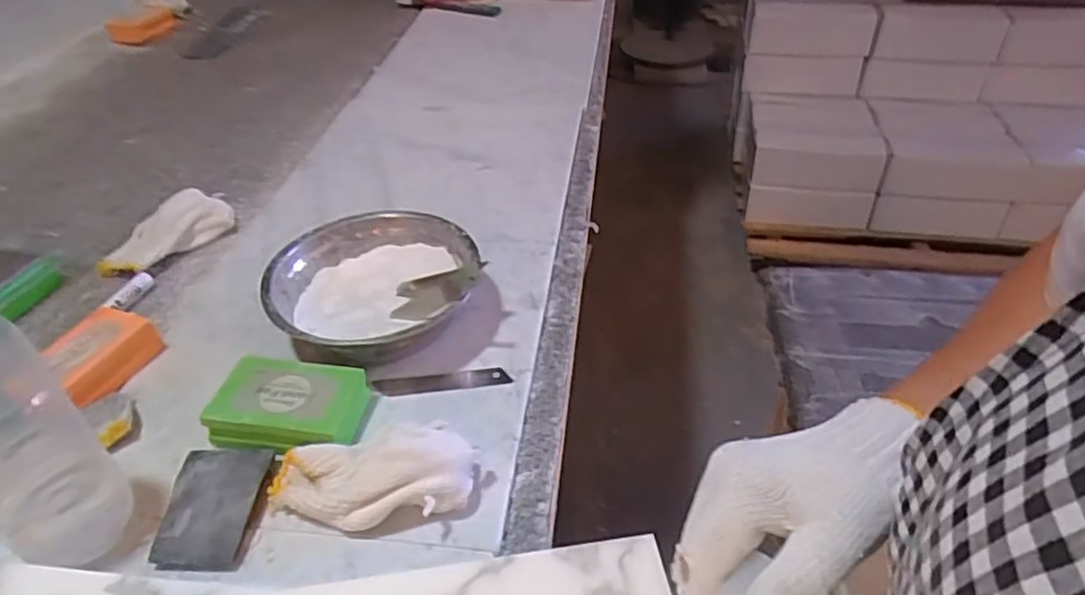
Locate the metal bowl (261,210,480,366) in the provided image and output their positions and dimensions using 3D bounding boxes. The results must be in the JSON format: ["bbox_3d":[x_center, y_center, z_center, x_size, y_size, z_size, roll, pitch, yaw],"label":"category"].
[{"bbox_3d":[-0.129,-0.005,0.549,0.154,0.057,0.155,-2,40,2],"label":"metal bowl"}]

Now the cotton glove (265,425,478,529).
[{"bbox_3d":[-0.106,0.109,0.426,0.121,0.045,0.053,0,40,4],"label":"cotton glove"}]

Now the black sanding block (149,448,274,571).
[{"bbox_3d":[-0.200,0.128,0.426,0.058,0.015,0.077,-3,40,1],"label":"black sanding block"}]

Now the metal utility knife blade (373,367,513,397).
[{"bbox_3d":[-0.075,0.062,0.515,0.100,0.004,0.018,-6,40,-3],"label":"metal utility knife blade"}]

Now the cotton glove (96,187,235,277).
[{"bbox_3d":[-0.359,-0.062,0.662,0.073,0.027,0.125,22,46,27],"label":"cotton glove"}]

